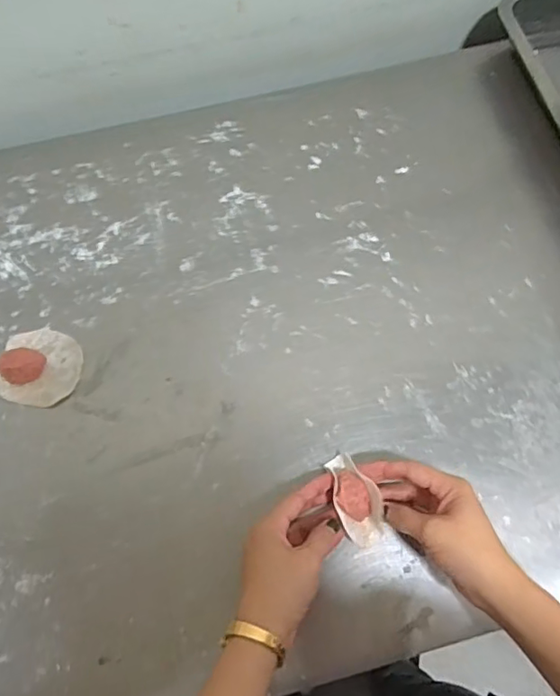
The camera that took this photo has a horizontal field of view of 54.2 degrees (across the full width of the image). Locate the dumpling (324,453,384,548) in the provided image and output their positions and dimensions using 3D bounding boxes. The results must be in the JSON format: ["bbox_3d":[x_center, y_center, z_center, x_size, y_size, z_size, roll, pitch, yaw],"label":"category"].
[{"bbox_3d":[0.064,0.127,0.465,0.036,0.036,0.078,-14,69,-5],"label":"dumpling"}]

